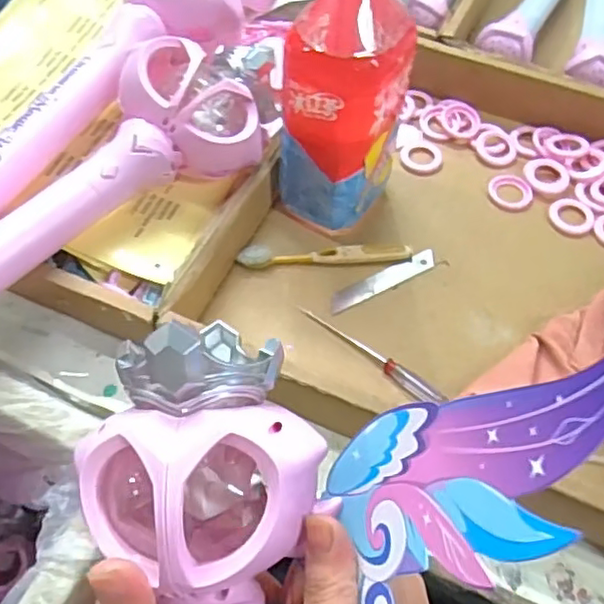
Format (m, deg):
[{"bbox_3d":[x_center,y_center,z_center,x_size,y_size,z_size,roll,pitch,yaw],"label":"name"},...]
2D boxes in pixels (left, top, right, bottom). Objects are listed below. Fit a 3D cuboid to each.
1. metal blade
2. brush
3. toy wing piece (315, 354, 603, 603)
[{"bbox_3d":[0.064,-0.017,0.509,0.097,0.004,0.017,-26,62,-17],"label":"metal blade"},{"bbox_3d":[0.019,-0.038,0.516,0.137,0.011,0.017,-3,58,-3],"label":"brush"},{"bbox_3d":[0.053,0.054,0.213,0.008,0.144,0.068,12,49,-27],"label":"toy wing piece"}]

